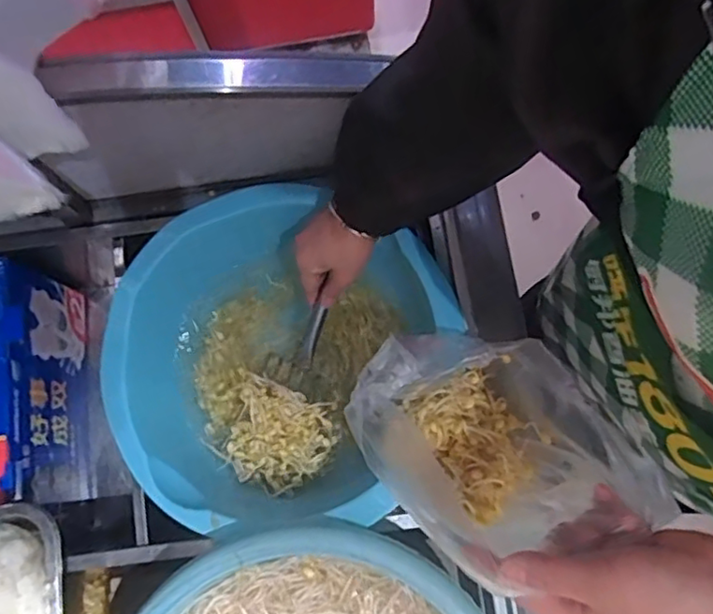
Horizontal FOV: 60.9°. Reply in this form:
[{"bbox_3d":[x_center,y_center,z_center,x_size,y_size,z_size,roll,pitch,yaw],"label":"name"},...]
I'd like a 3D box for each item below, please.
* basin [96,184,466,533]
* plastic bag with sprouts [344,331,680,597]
[{"bbox_3d":[-0.089,0.052,0.701,0.339,0.162,0.357,0,77,1],"label":"basin"},{"bbox_3d":[0.095,0.092,0.500,0.163,0.155,0.176,-34,79,-6],"label":"plastic bag with sprouts"}]

